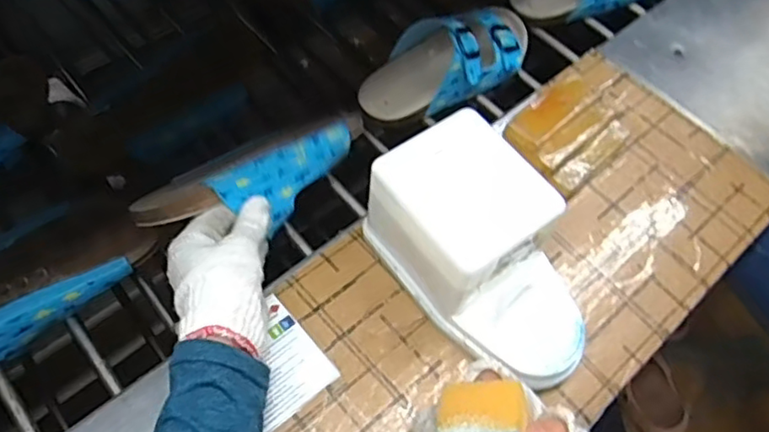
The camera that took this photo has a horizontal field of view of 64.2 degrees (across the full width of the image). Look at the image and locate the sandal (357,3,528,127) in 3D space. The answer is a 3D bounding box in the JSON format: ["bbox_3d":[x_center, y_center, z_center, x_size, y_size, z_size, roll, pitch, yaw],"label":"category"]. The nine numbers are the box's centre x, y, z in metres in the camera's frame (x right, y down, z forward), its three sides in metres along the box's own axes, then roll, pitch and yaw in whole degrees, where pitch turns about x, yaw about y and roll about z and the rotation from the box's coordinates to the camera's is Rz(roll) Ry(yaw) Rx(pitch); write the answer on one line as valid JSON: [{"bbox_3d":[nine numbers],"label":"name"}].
[{"bbox_3d":[0.069,-0.169,0.639,0.209,0.073,0.088,-22,62,-16],"label":"sandal"}]

